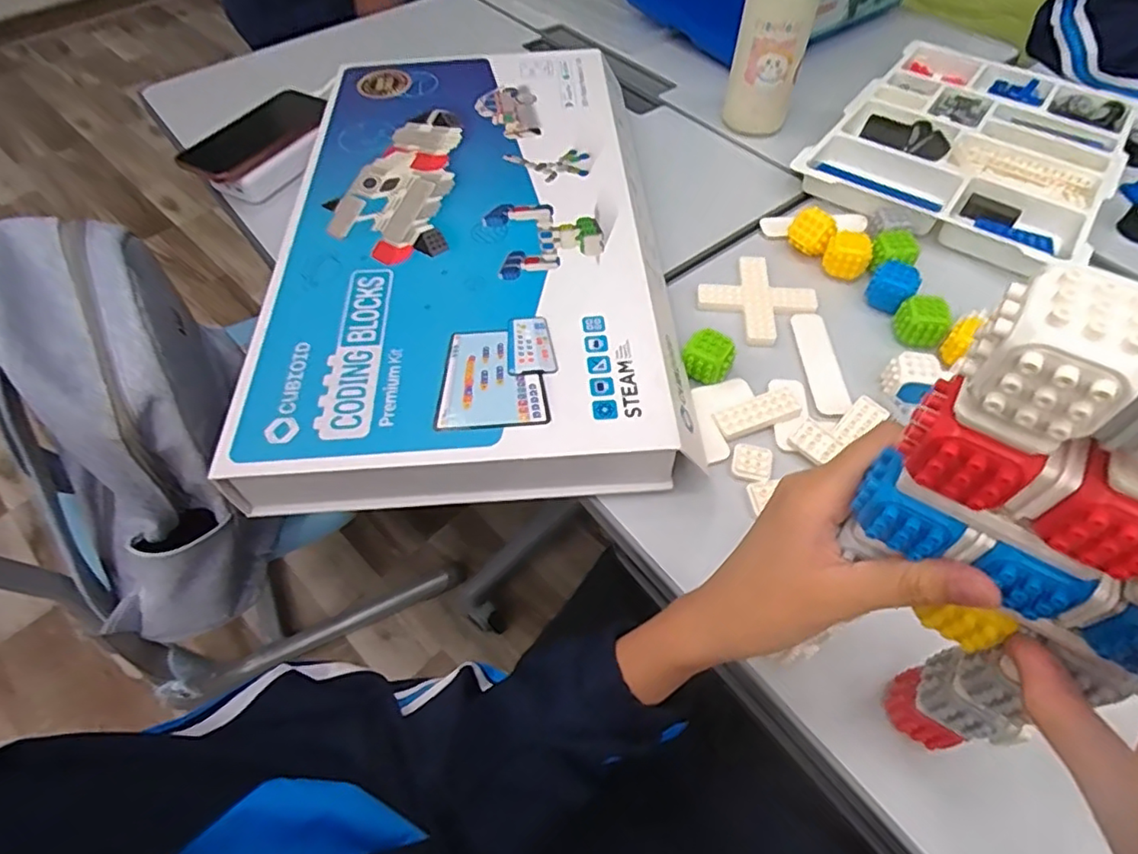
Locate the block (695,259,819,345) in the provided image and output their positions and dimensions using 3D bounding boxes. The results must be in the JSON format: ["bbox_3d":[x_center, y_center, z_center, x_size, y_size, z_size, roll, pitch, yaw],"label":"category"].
[{"bbox_3d":[0.166,-0.113,0.538,0.085,0.009,0.082,-35,61,-22],"label":"block"}]

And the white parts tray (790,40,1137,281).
[{"bbox_3d":[0.437,-0.308,0.653,0.258,0.029,0.387,31,60,21],"label":"white parts tray"}]

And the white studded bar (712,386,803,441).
[{"bbox_3d":[0.144,-0.012,0.463,0.066,0.012,0.029,-15,56,-10],"label":"white studded bar"}]

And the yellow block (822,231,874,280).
[{"bbox_3d":[0.252,-0.155,0.546,0.037,0.031,0.032,25,58,17],"label":"yellow block"}]

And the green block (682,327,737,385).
[{"bbox_3d":[0.110,-0.054,0.477,0.036,0.029,0.032,28,59,19],"label":"green block"}]

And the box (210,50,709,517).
[{"bbox_3d":[-0.087,-0.186,0.550,0.318,0.045,0.543,-4,55,-4],"label":"box"}]

